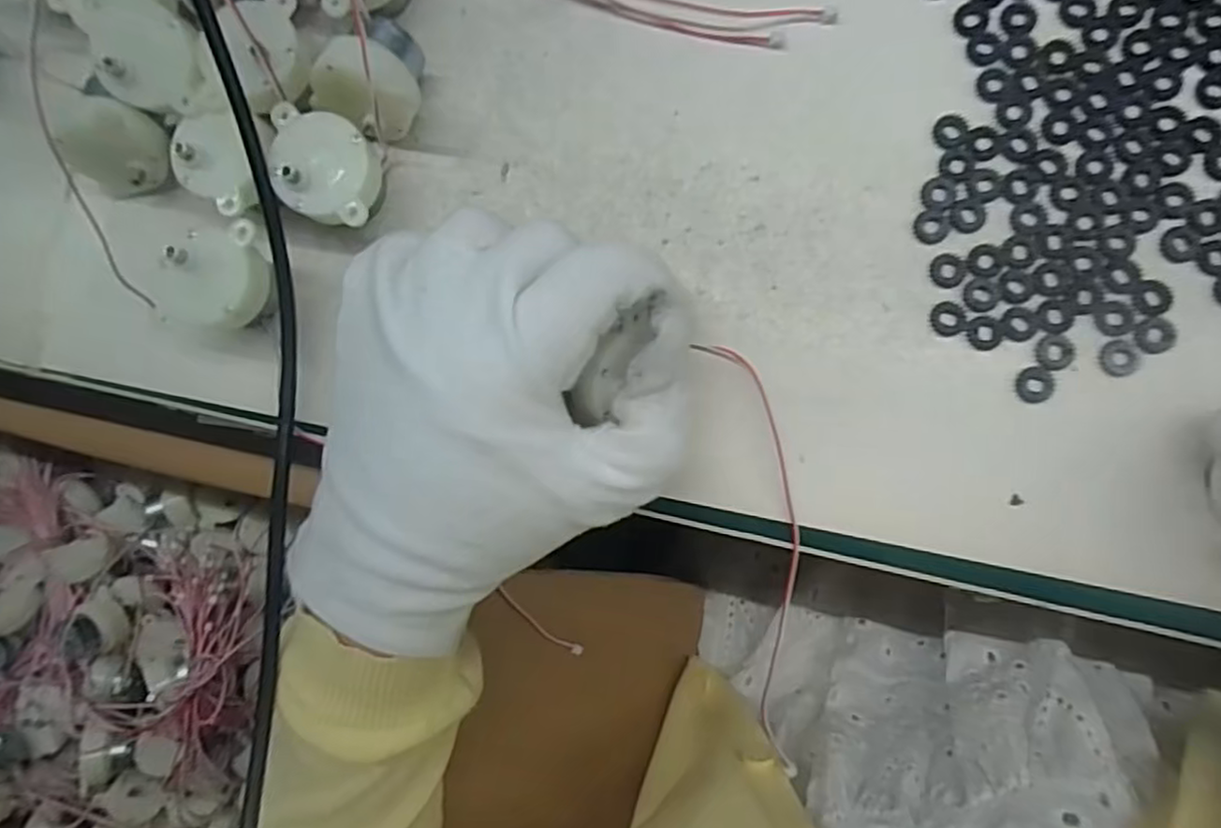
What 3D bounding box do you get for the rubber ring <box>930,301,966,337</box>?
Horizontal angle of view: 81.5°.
[{"bbox_3d":[0.102,-0.029,0.213,0.010,0.004,0.011,1,87,8],"label":"rubber ring"}]

